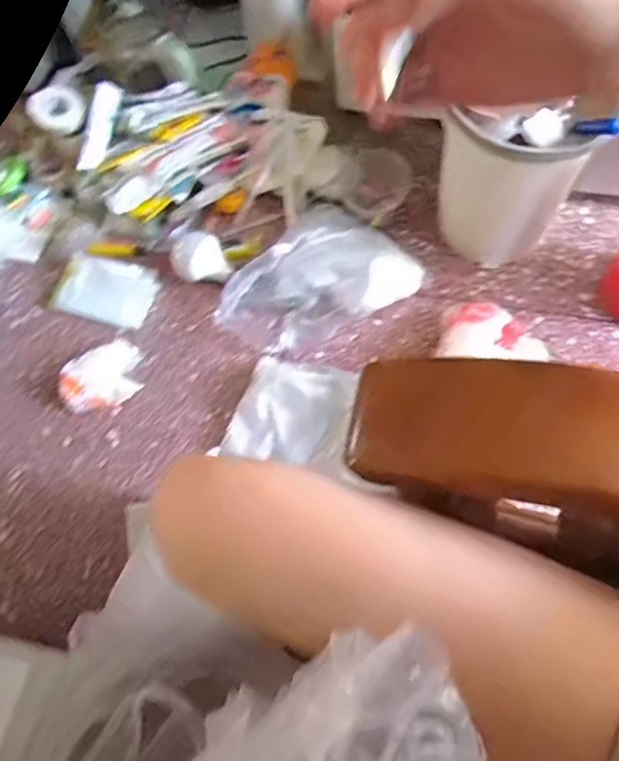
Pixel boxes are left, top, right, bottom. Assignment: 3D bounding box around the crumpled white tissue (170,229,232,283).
[{"bbox_3d":[-0.212,-0.231,1.076,0.100,0.068,0.094,-21,66,-6],"label":"crumpled white tissue"}]

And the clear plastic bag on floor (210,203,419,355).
[{"bbox_3d":[0.024,-0.174,0.995,0.263,0.090,0.307,34,71,18],"label":"clear plastic bag on floor"}]

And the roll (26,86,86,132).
[{"bbox_3d":[-0.524,-0.567,1.179,0.116,0.042,0.102,-30,92,-21],"label":"roll"}]

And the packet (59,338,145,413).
[{"bbox_3d":[-0.351,-0.006,0.962,0.104,0.051,0.147,41,73,20],"label":"packet"}]

